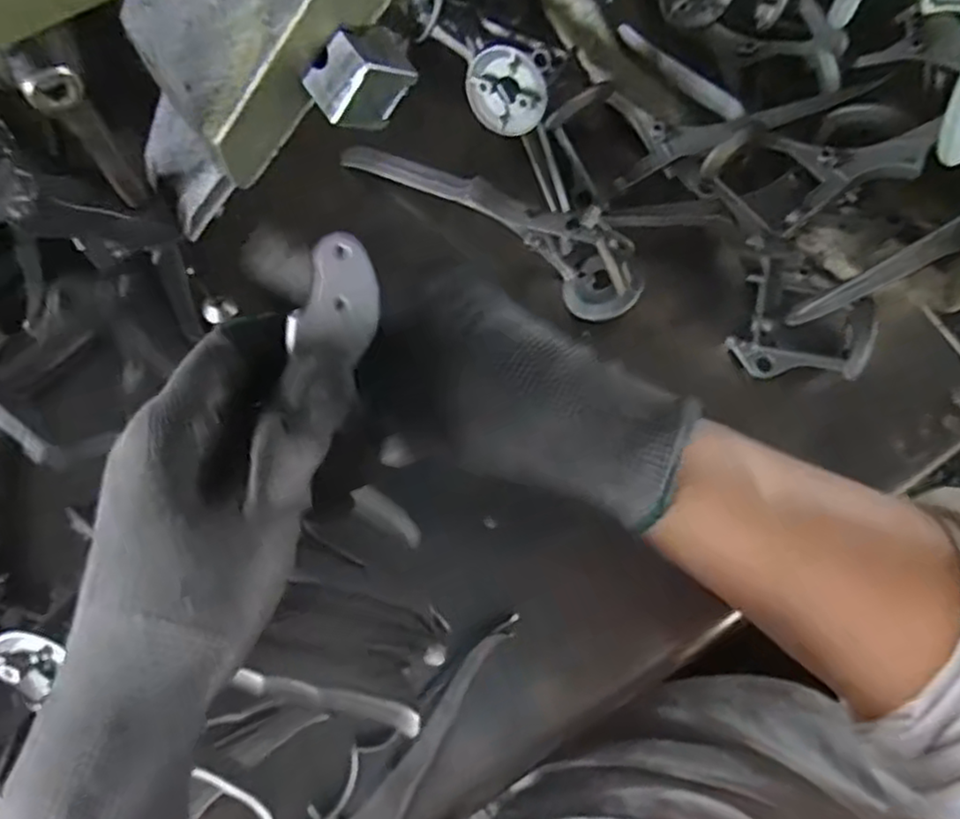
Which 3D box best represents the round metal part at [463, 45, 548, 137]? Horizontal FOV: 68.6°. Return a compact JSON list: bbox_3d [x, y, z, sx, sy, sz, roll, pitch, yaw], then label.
[{"bbox_3d":[0.013,-0.163,0.363,0.041,0.043,0.007,-11,35,34],"label":"round metal part"}]

